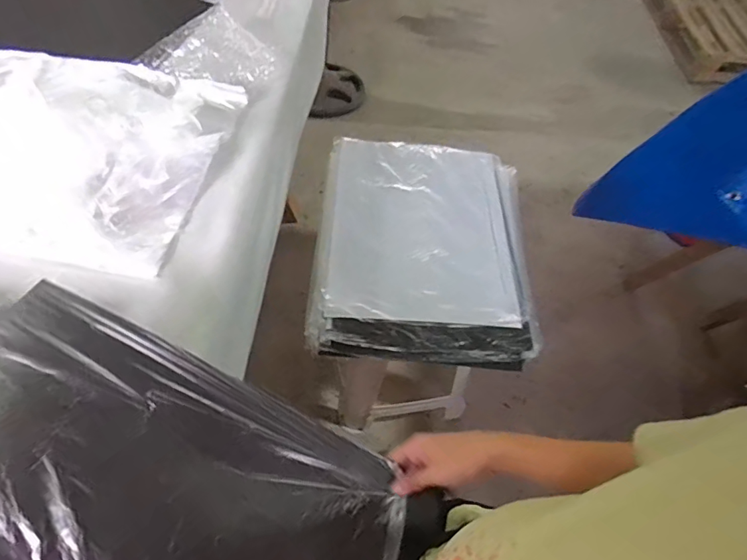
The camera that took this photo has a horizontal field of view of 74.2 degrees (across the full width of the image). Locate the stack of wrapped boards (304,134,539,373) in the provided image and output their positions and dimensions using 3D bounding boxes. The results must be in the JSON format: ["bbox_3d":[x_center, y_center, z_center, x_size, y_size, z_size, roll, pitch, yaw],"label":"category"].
[{"bbox_3d":[0.103,-0.086,1.069,0.427,0.059,0.566,4,55,-3],"label":"stack of wrapped boards"}]

